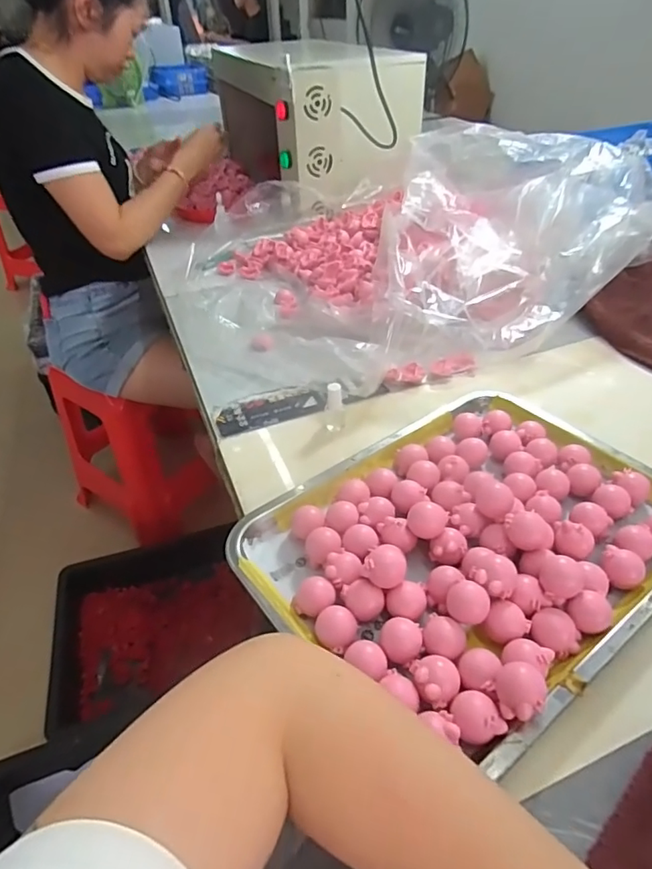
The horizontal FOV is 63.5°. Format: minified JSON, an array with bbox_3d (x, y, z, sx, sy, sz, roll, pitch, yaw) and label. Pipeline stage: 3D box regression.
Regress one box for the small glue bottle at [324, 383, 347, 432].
[{"bbox_3d":[0.010,-0.029,0.565,0.023,0.051,0.022,-3,40,-1],"label":"small glue bottle"}]

